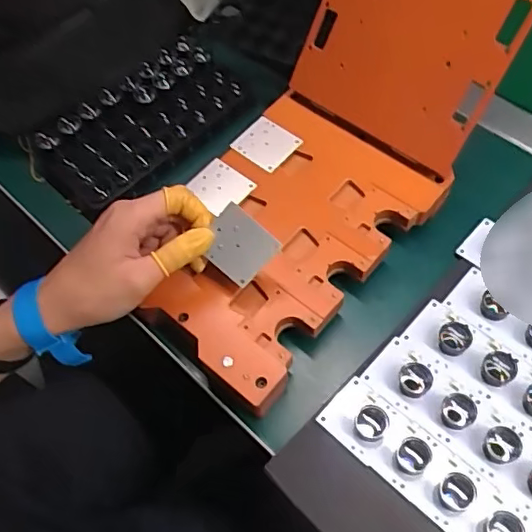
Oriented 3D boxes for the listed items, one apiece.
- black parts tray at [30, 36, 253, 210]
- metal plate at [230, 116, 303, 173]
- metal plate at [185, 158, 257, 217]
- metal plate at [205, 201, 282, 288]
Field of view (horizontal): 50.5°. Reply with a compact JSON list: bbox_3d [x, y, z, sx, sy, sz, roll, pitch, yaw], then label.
[{"bbox_3d":[-0.108,-0.132,0.524,0.195,0.028,0.103,-39,67,-15],"label":"black parts tray"},{"bbox_3d":[0.001,-0.106,0.489,0.045,0.005,0.045,38,71,21],"label":"metal plate"},{"bbox_3d":[-0.038,-0.067,0.471,0.039,0.006,0.044,-43,75,-4],"label":"metal plate"},{"bbox_3d":[-0.019,-0.014,0.402,0.048,0.005,0.044,40,106,-8],"label":"metal plate"}]

